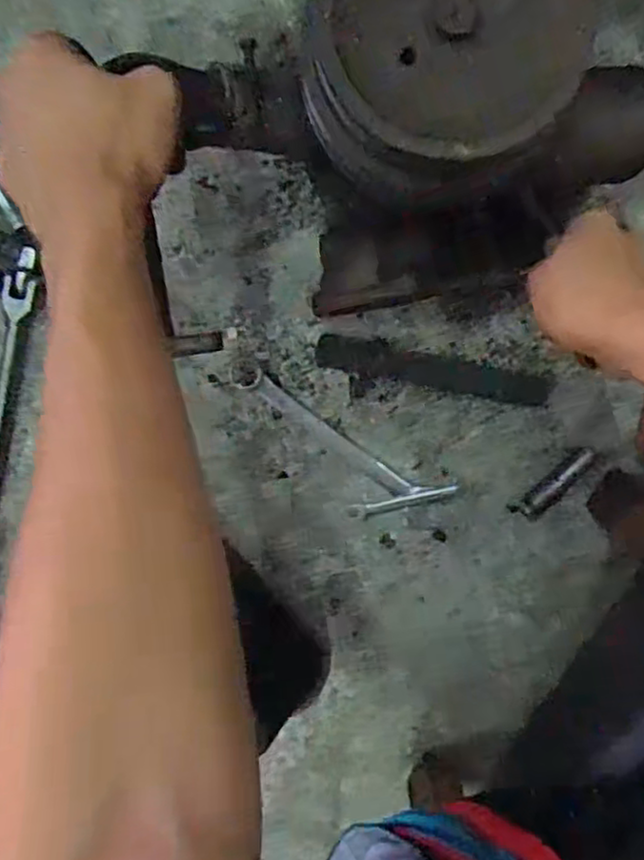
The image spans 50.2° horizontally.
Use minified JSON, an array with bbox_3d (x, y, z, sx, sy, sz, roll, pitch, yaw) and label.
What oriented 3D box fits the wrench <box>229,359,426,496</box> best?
[{"bbox_3d":[0.002,0.001,0.595,0.187,0.004,0.022,35,96,-6],"label":"wrench"}]

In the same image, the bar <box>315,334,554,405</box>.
[{"bbox_3d":[0.099,-0.052,0.598,0.206,0.010,0.030,11,98,-3],"label":"bar"}]

